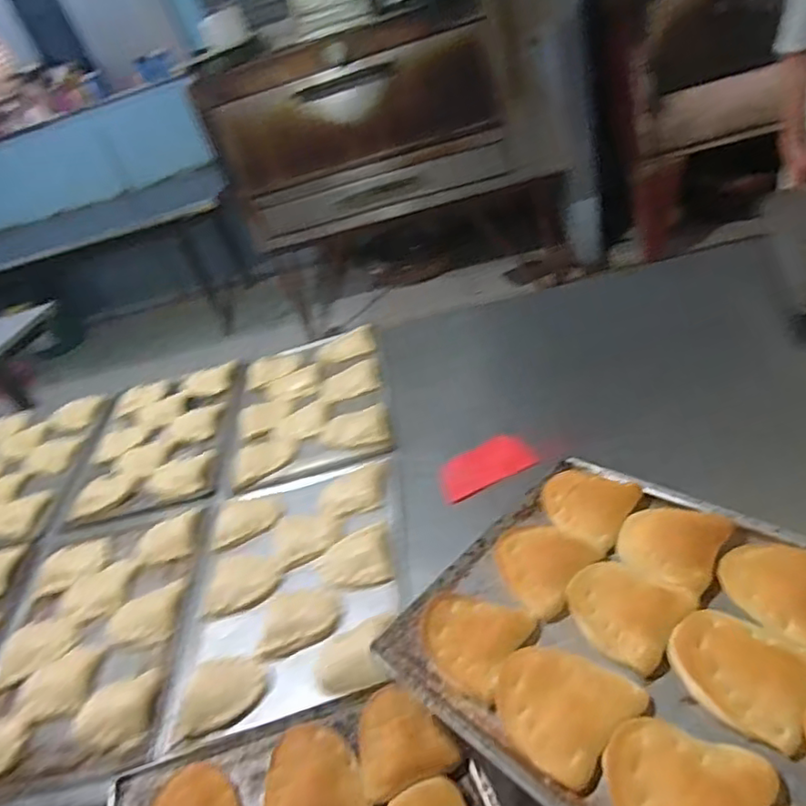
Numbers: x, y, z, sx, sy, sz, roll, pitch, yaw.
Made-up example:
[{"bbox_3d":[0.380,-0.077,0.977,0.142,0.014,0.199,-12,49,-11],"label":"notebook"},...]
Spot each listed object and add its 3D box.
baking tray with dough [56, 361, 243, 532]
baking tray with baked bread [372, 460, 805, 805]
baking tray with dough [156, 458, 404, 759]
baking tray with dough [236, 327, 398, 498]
[{"bbox_3d":[-0.536,0.075,1.339,0.336,0.025,0.439,-12,38,4],"label":"baking tray with dough"},{"bbox_3d":[0.224,0.198,0.503,0.326,0.029,0.448,-36,34,-26],"label":"baking tray with baked bread"},{"bbox_3d":[-0.169,0.268,0.947,0.329,0.029,0.432,-15,37,6],"label":"baking tray with dough"},{"bbox_3d":[-0.195,-0.005,1.301,0.314,0.027,0.445,-18,39,6],"label":"baking tray with dough"}]

